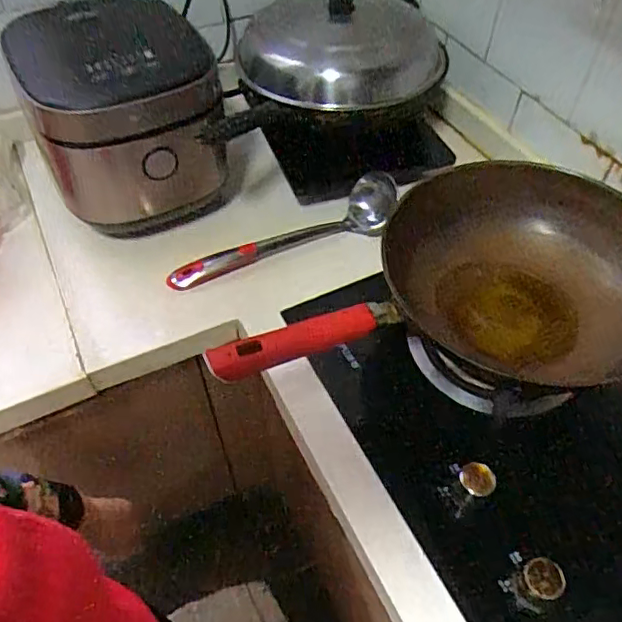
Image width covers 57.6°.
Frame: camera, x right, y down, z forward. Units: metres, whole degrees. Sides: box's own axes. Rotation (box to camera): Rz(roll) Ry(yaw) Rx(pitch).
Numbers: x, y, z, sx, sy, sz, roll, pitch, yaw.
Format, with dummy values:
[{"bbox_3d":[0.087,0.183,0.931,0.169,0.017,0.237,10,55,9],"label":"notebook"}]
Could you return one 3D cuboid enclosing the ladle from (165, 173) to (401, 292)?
[{"bbox_3d":[-0.043,-0.119,0.853,0.357,0.089,0.060,-16,54,-11],"label":"ladle"}]

